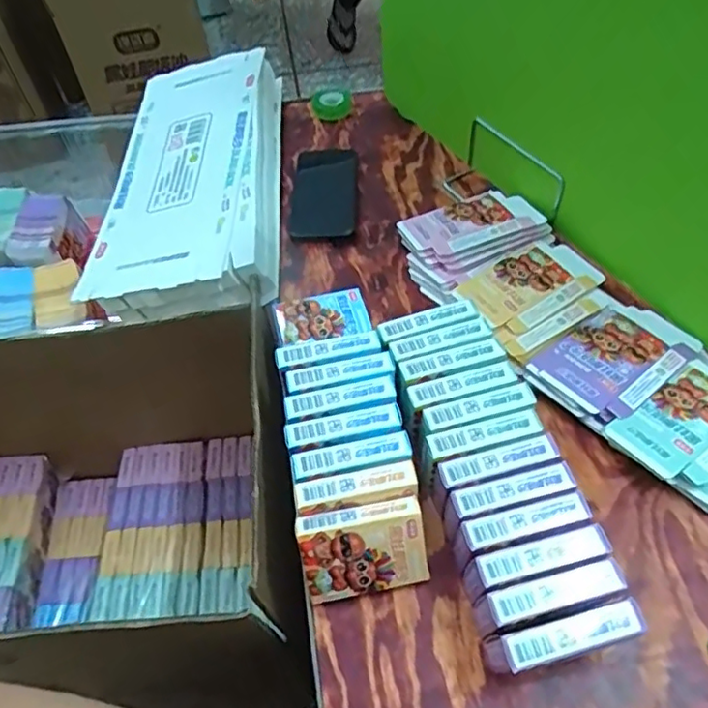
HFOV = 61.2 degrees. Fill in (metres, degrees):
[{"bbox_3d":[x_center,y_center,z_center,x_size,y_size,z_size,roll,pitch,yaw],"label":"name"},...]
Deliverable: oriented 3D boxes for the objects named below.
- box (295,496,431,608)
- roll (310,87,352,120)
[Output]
[{"bbox_3d":[0.008,0.149,0.448,0.091,0.069,0.018,-10,22,-5],"label":"box"},{"bbox_3d":[-0.032,-0.363,0.867,0.058,0.025,0.059,-1,54,1],"label":"roll"}]

